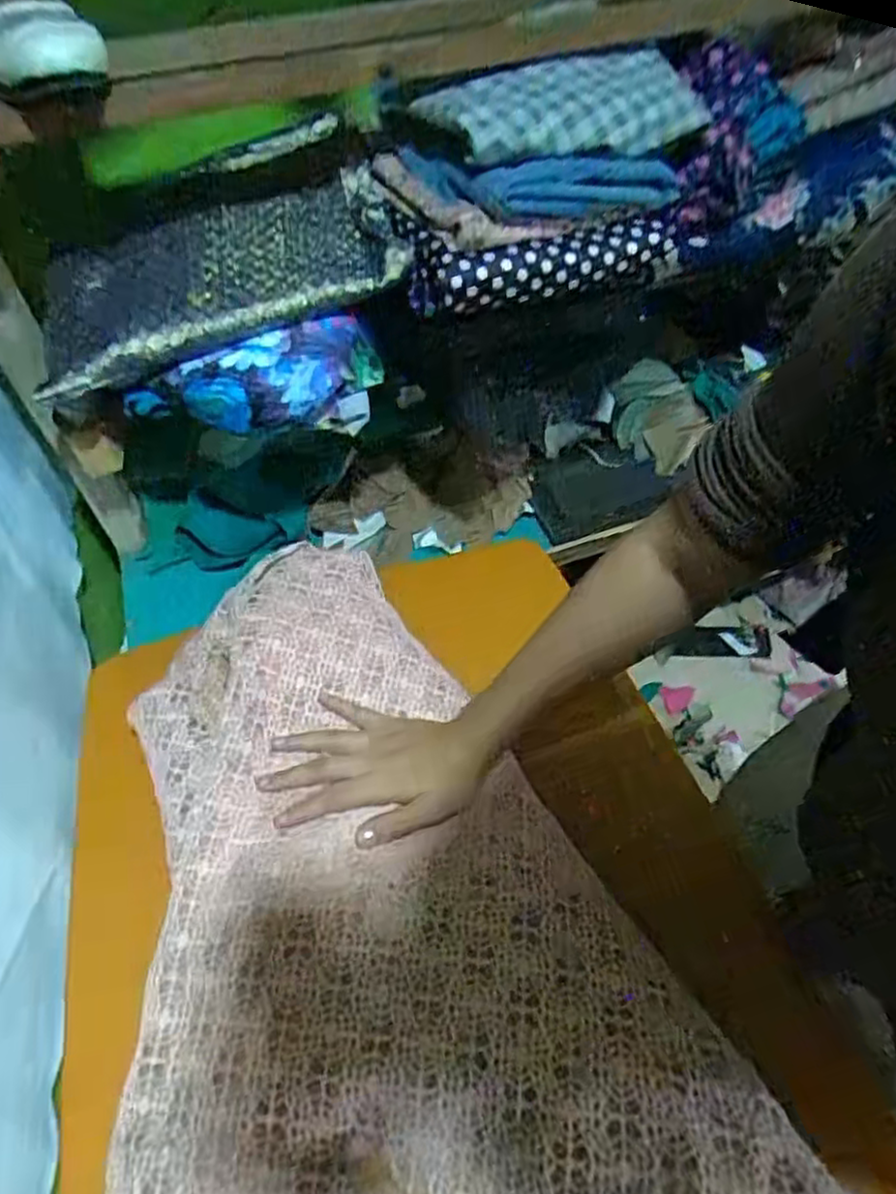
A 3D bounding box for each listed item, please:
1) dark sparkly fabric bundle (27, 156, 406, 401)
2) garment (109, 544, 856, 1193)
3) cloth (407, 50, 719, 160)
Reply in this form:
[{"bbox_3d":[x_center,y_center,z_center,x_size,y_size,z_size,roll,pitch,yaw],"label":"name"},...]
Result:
[{"bbox_3d":[-0.225,-0.305,0.716,0.353,0.096,0.174,-16,50,-8],"label":"dark sparkly fabric bundle"},{"bbox_3d":[-0.071,0.206,0.473,0.313,0.068,0.552,-27,53,-16],"label":"garment"},{"bbox_3d":[0.105,-0.417,0.631,0.226,0.031,0.108,-14,70,-12],"label":"cloth"}]

